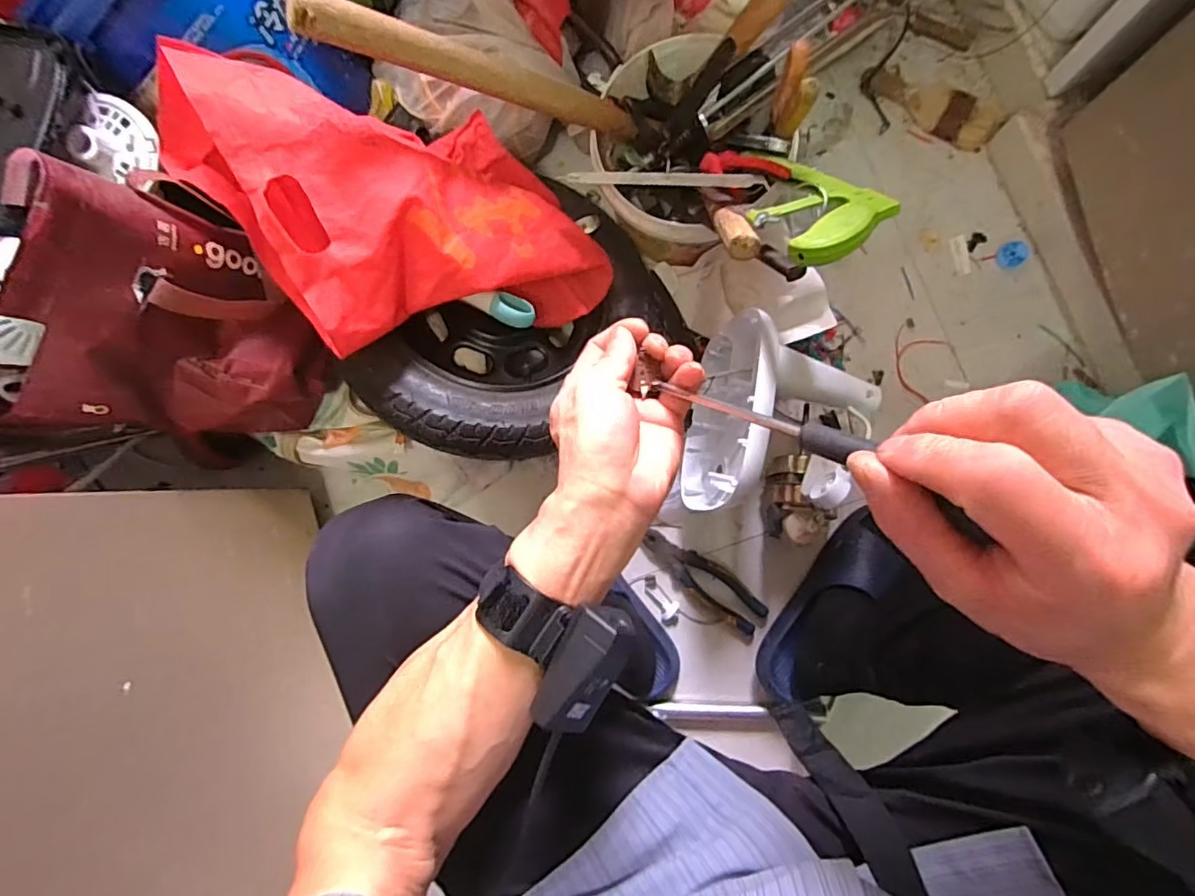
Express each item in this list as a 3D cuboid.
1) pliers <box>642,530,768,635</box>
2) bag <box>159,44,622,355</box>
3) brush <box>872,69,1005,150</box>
[{"bbox_3d":[0.141,0.171,0.741,0.179,0.013,0.050,39,92,8],"label":"pliers"},{"bbox_3d":[-0.206,-0.251,0.574,0.281,0.213,0.351,-39,83,4],"label":"bag"},{"bbox_3d":[0.444,-0.453,0.740,0.167,0.013,0.064,35,92,8],"label":"brush"}]

